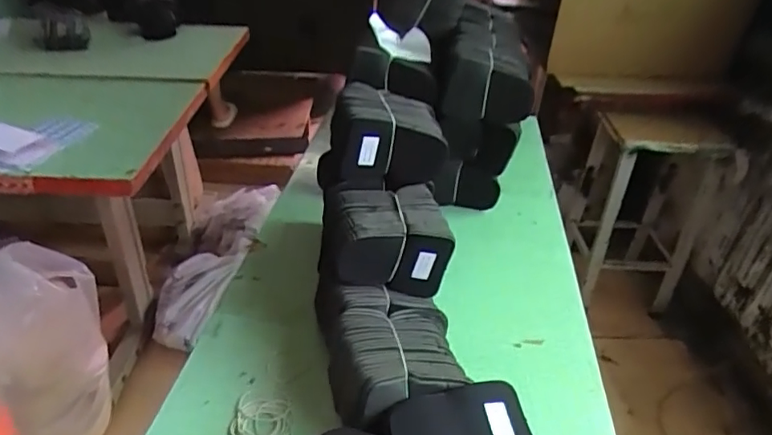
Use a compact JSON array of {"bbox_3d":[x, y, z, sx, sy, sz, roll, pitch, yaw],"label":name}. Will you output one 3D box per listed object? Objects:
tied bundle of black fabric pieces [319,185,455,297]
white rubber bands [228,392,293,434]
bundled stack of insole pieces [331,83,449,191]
[{"bbox_3d":[-0.004,0.026,0.702,0.153,0.096,0.118,-2,33,-8],"label":"tied bundle of black fabric pieces"},{"bbox_3d":[-0.139,0.231,0.609,0.067,0.006,0.070,5,34,1],"label":"white rubber bands"},{"bbox_3d":[0.005,-0.111,0.742,0.152,0.104,0.120,-4,35,-12],"label":"bundled stack of insole pieces"}]

